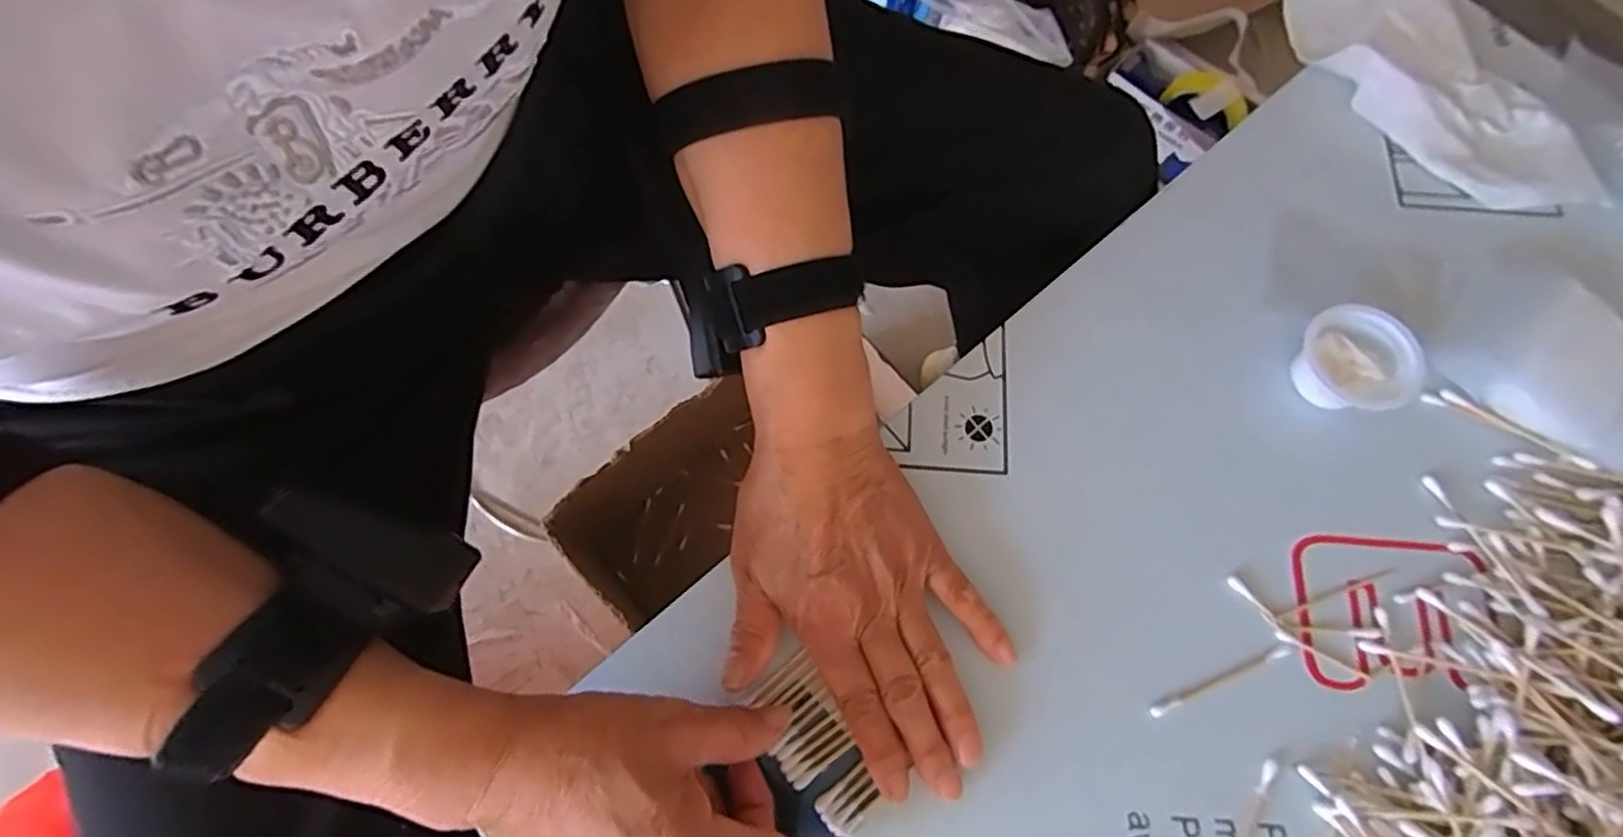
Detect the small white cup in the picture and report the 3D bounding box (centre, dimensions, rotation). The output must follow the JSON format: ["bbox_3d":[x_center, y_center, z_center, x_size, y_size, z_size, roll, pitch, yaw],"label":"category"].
[{"bbox_3d":[0.271,-0.028,0.357,0.043,0.030,0.053,-25,74,-7],"label":"small white cup"}]

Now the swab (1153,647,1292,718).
[{"bbox_3d":[0.186,0.119,0.323,0.070,0.004,0.005,-23,74,-6],"label":"swab"}]

